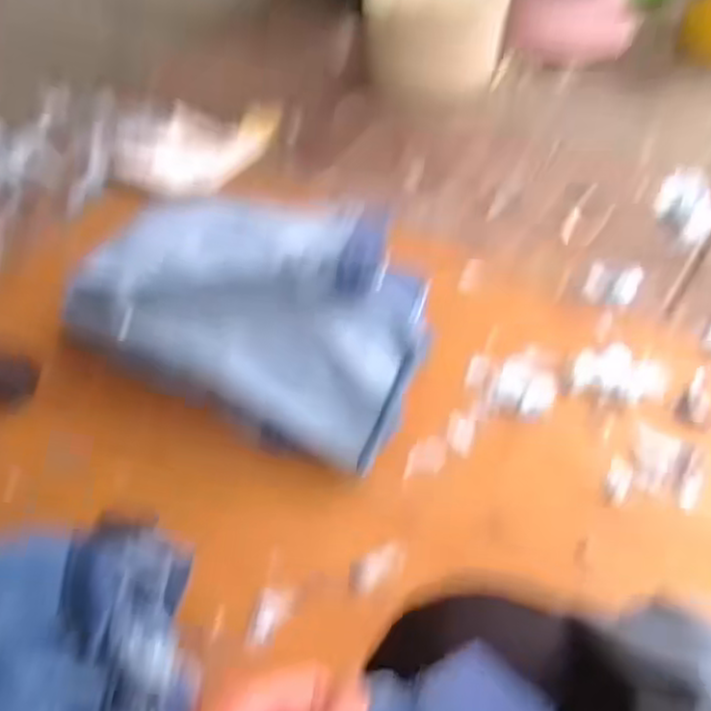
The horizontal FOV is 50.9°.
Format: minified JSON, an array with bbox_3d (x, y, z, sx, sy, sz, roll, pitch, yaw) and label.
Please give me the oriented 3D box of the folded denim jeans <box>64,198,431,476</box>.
[{"bbox_3d":[-0.121,-0.077,0.997,0.494,0.173,0.326,18,50,22],"label":"folded denim jeans"}]

